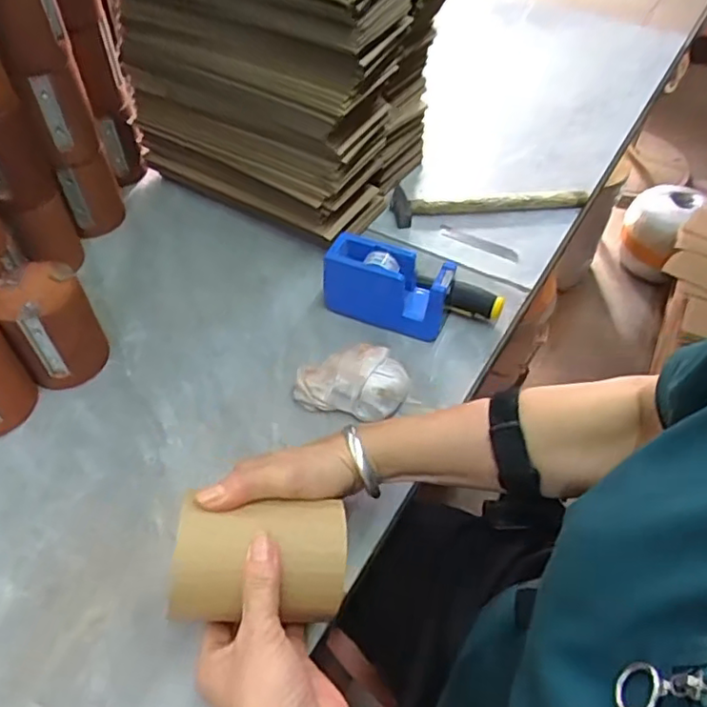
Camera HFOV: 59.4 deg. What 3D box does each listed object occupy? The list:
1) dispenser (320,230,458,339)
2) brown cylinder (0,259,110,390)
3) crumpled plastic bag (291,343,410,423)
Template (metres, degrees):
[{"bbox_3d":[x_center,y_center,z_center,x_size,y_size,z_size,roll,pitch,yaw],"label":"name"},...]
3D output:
[{"bbox_3d":[0.037,-0.067,0.646,0.128,0.084,0.045,20,52,14],"label":"dispenser"},{"bbox_3d":[-0.291,-0.029,0.594,0.076,0.105,0.084,-32,58,-25],"label":"brown cylinder"},{"bbox_3d":[-0.001,0.032,0.587,0.108,0.054,0.063,-5,51,-6],"label":"crumpled plastic bag"}]

